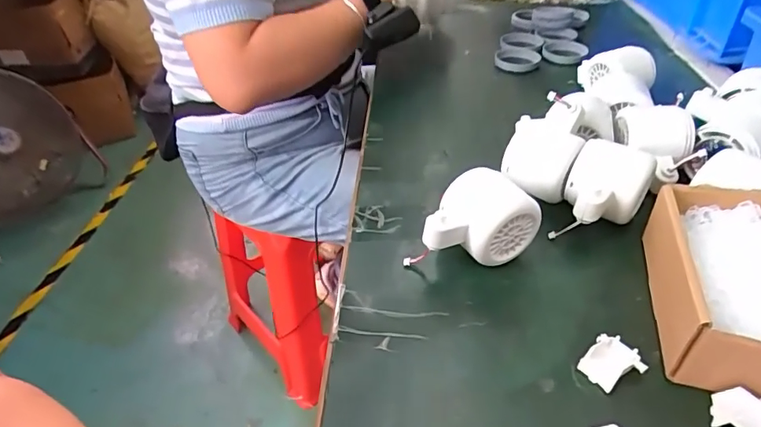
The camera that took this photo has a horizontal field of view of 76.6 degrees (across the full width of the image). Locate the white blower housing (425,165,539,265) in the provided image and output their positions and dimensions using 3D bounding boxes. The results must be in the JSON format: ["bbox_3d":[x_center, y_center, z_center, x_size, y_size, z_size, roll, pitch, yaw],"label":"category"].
[{"bbox_3d":[0.067,0.008,0.347,0.078,0.060,0.048,-18,42,-18],"label":"white blower housing"}]

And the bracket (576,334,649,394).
[{"bbox_3d":[0.137,0.088,0.287,0.032,0.016,0.028,-26,45,-25],"label":"bracket"}]

